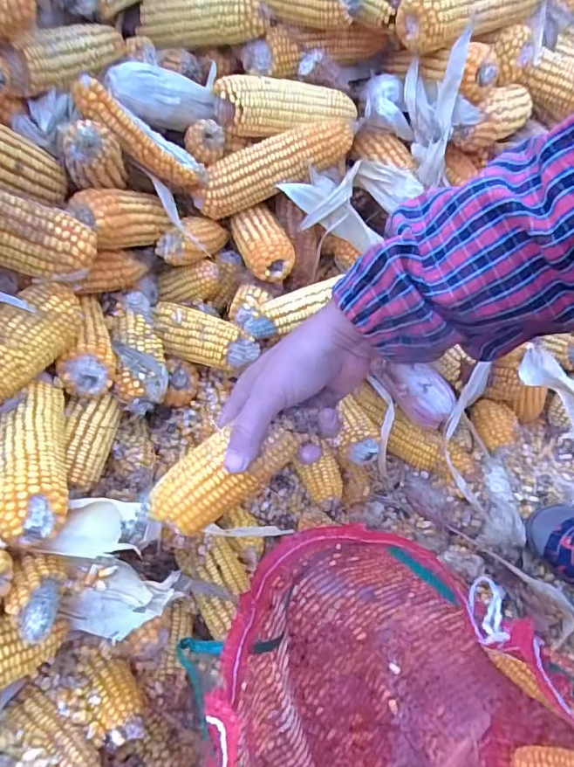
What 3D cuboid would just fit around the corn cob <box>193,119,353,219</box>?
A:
[{"bbox_3d":[-0.018,-0.222,0.536,0.167,0.044,0.038,-22,51,9],"label":"corn cob"}]

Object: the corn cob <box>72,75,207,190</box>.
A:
[{"bbox_3d":[-0.133,-0.225,0.489,0.030,0.134,0.027,-39,48,23],"label":"corn cob"}]

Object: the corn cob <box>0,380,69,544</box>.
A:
[{"bbox_3d":[-0.180,0.048,0.375,0.041,0.036,0.128,-14,52,-9],"label":"corn cob"}]

